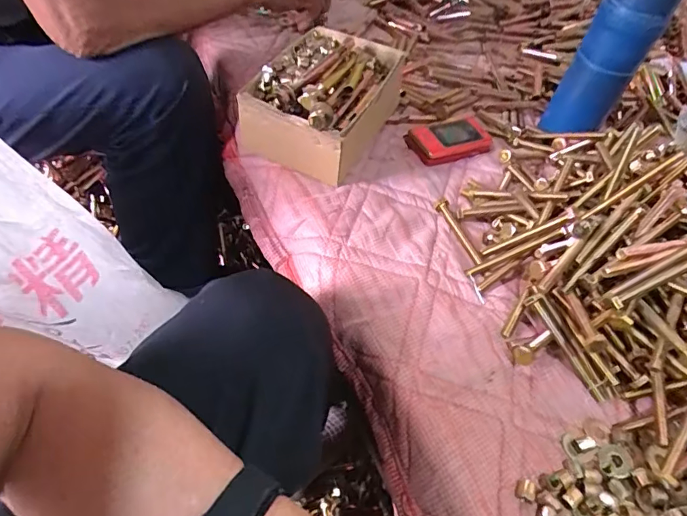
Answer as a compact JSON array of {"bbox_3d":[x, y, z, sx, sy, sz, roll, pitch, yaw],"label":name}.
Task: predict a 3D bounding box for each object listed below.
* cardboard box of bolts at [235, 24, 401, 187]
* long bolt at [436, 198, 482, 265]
[{"bbox_3d":[-0.020,-0.193,0.566,0.133,0.082,0.193,26,52,11],"label":"cardboard box of bolts"},{"bbox_3d":[0.123,-0.029,0.515,0.018,0.011,0.093,-10,55,-17],"label":"long bolt"}]

